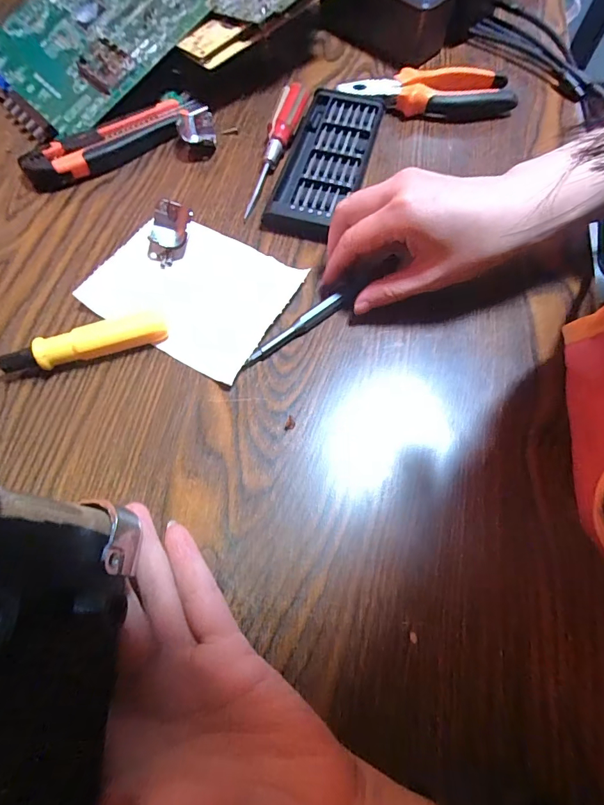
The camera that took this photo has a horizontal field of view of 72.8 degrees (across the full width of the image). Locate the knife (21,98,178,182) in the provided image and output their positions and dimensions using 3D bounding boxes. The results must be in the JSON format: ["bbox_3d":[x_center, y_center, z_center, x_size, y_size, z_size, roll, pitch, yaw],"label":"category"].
[{"bbox_3d":[-0.161,-0.218,0.343,0.138,0.022,0.036,-34,70,-14],"label":"knife"}]

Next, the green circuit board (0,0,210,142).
[{"bbox_3d":[-0.207,-0.346,0.375,0.194,0.013,0.202,-40,73,1],"label":"green circuit board"}]

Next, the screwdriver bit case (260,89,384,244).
[{"bbox_3d":[0.018,-0.202,0.343,0.069,0.016,0.160,15,67,7],"label":"screwdriver bit case"}]

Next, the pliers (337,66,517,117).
[{"bbox_3d":[0.116,-0.286,0.380,0.155,0.021,0.048,-3,66,-1],"label":"pliers"}]

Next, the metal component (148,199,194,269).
[{"bbox_3d":[-0.099,-0.125,0.304,0.028,0.021,0.044,8,67,4],"label":"metal component"}]

